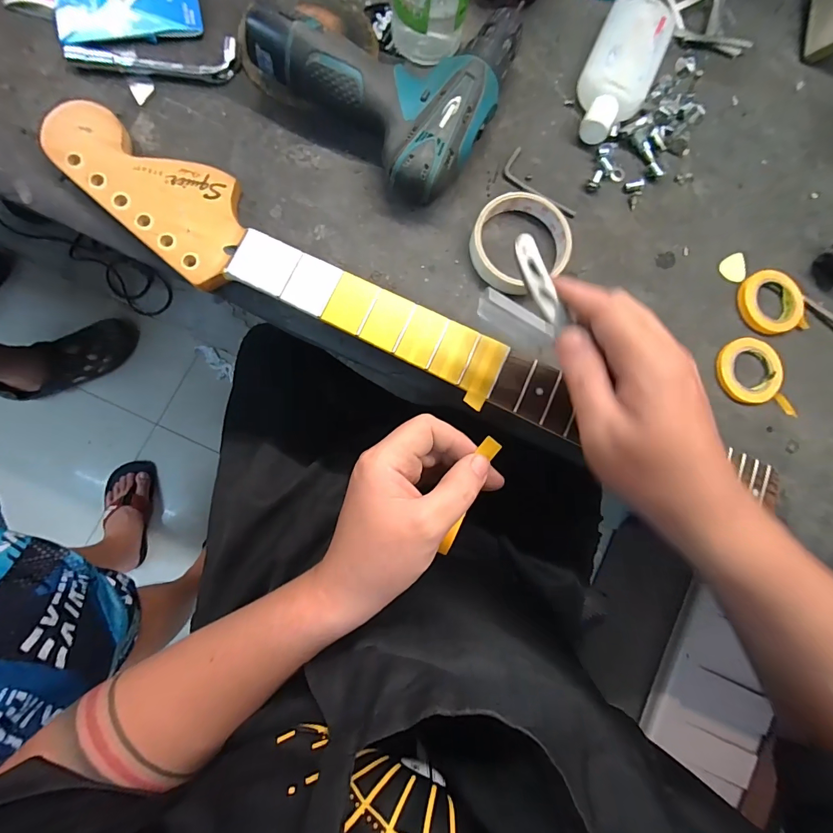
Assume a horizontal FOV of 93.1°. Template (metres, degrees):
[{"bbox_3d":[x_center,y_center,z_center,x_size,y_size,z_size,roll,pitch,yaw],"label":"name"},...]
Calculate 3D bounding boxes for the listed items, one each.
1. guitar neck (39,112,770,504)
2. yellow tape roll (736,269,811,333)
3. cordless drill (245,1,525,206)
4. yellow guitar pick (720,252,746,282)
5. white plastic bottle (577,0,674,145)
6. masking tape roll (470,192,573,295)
[{"bbox_3d":[-0.005,-0.066,0.321,0.627,0.028,0.080,28,81,-2],"label":"guitar neck"},{"bbox_3d":[0.334,-0.107,0.368,0.060,0.011,0.060,1,83,-6],"label":"yellow tape roll"},{"bbox_3d":[-0.008,-0.298,0.334,0.184,0.057,0.185,40,81,0],"label":"cordless drill"},{"bbox_3d":[0.299,-0.141,0.372,0.023,0.004,0.027,-6,87,5],"label":"yellow guitar pick"},{"bbox_3d":[0.191,-0.326,0.371,0.062,0.030,0.150,24,81,-3],"label":"white plastic bottle"},{"bbox_3d":[0.091,-0.153,0.346,0.084,0.019,0.082,1,83,-6],"label":"masking tape roll"}]

